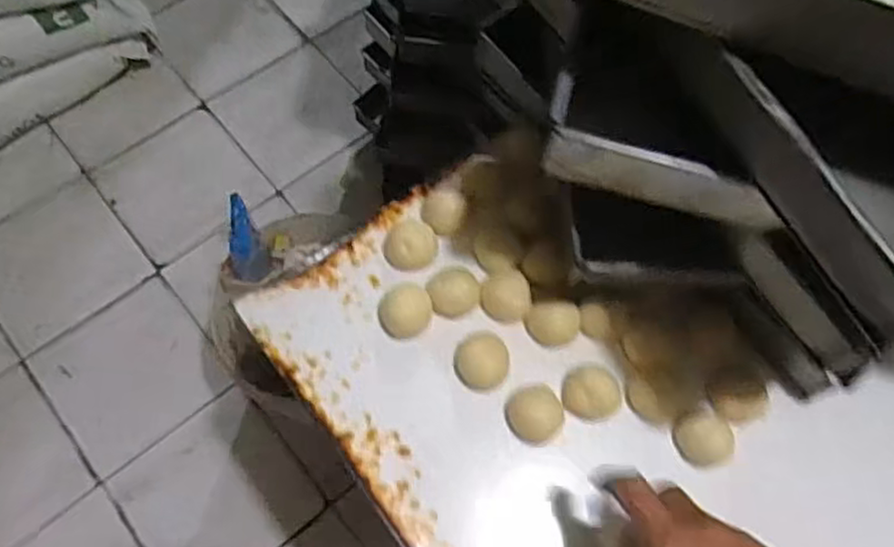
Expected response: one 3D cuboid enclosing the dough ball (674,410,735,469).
[{"bbox_3d":[0.217,0.139,0.582,0.042,0.024,0.045,1,67,-2],"label":"dough ball"}]

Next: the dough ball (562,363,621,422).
[{"bbox_3d":[0.124,0.101,0.586,0.046,0.029,0.045,1,67,-2],"label":"dough ball"}]

